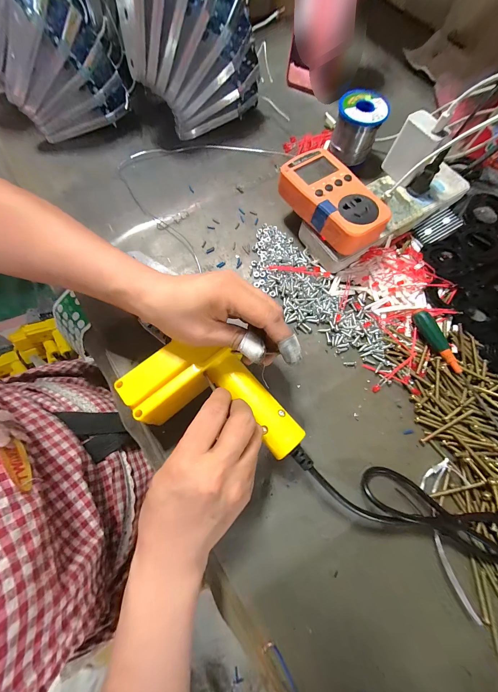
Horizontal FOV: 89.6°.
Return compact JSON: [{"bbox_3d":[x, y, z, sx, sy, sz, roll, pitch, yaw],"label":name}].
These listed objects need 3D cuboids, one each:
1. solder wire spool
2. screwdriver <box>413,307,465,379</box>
[{"bbox_3d":[0.151,-0.307,0.351,0.059,0.054,0.059,19,73,4],"label":"solder wire spool"},{"bbox_3d":[0.205,-0.005,0.272,0.014,0.017,0.076,-22,74,-8],"label":"screwdriver"}]

